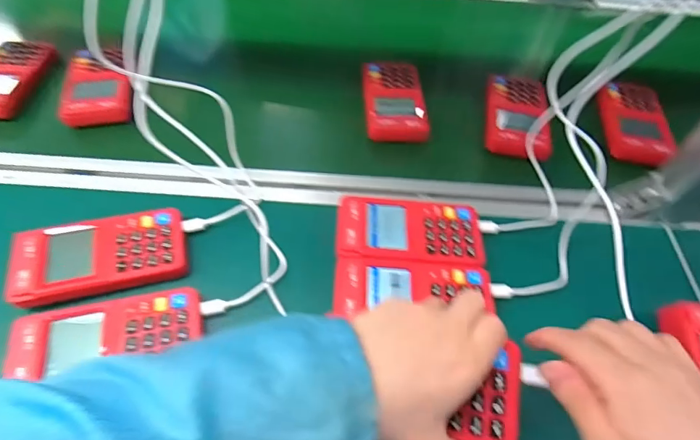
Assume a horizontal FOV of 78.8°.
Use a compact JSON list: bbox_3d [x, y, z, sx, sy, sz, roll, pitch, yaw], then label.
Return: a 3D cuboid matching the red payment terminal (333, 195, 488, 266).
[{"bbox_3d":[0.056,0.012,0.405,0.134,0.025,0.067,3,56,-1],"label":"red payment terminal"}]

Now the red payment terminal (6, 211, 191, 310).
[{"bbox_3d":[-0.215,0.029,0.371,0.134,0.018,0.071,-12,57,-11],"label":"red payment terminal"}]

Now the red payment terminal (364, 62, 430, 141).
[{"bbox_3d":[0.055,-0.148,0.520,0.072,0.018,0.136,0,56,-4],"label":"red payment terminal"}]

